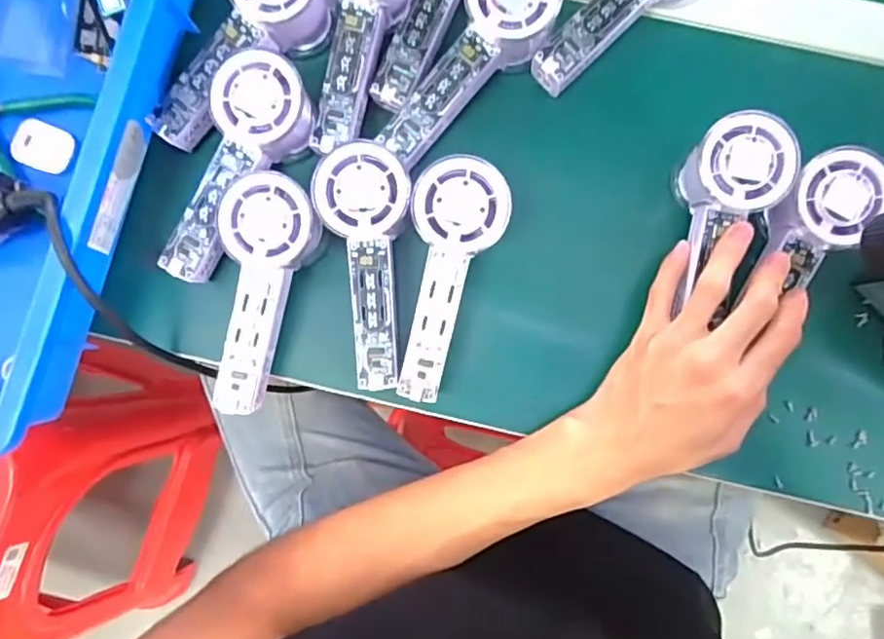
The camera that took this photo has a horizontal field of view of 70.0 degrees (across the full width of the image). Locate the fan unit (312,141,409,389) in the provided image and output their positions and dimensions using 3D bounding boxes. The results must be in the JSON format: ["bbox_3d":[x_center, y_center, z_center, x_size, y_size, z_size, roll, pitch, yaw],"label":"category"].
[{"bbox_3d":[-0.046,-0.033,0.396,0.054,0.032,0.148,-3,98,0],"label":"fan unit"}]

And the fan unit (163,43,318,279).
[{"bbox_3d":[-0.130,-0.093,0.398,0.053,0.032,0.144,30,100,3],"label":"fan unit"}]

